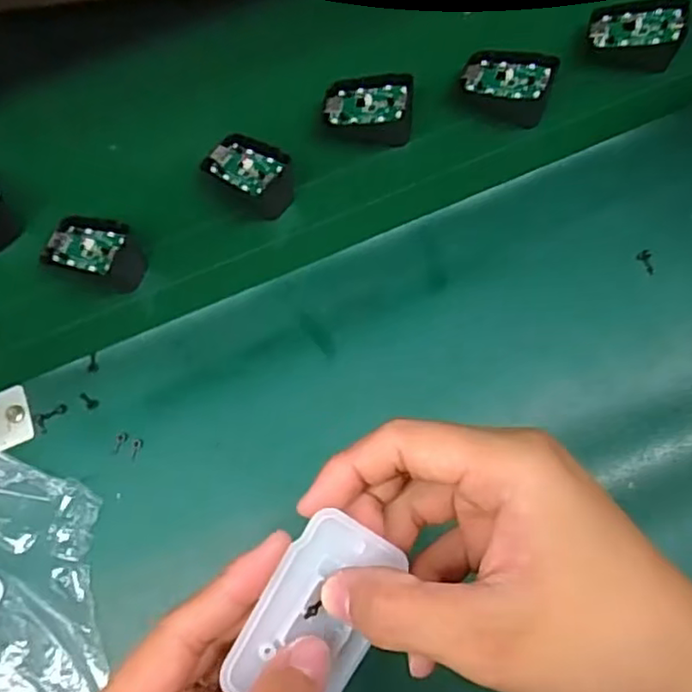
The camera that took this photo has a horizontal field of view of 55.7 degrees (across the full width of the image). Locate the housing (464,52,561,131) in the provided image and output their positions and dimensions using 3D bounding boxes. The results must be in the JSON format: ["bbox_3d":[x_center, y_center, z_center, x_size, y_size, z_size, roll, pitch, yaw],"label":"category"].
[{"bbox_3d":[0.122,-0.200,0.501,0.066,0.039,0.045,16,72,7],"label":"housing"}]

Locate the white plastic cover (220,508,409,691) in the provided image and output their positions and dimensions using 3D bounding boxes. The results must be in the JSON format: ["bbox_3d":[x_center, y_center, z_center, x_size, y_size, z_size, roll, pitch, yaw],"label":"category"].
[{"bbox_3d":[-0.009,0.092,0.227,0.039,0.008,0.061,32,77,-12],"label":"white plastic cover"}]

